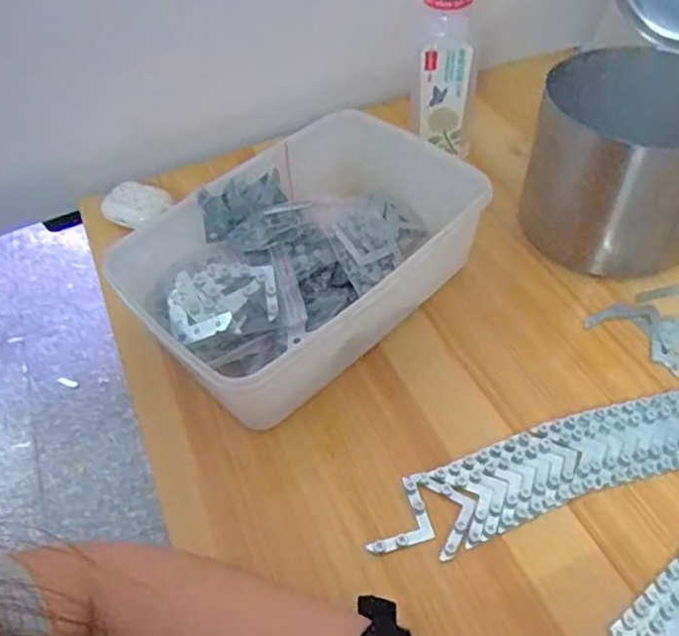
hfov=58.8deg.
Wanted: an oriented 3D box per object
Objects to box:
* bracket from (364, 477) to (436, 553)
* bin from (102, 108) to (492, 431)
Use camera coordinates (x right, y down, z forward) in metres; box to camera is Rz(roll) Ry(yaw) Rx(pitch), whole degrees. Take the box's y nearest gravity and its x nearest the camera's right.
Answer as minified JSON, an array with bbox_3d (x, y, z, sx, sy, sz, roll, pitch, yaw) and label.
[{"bbox_3d":[0.033,0.121,0.374,0.040,0.004,0.040,-14,50,-5],"label":"bracket"},{"bbox_3d":[-0.024,-0.052,0.472,0.265,0.073,0.182,-38,56,-23],"label":"bin"}]

